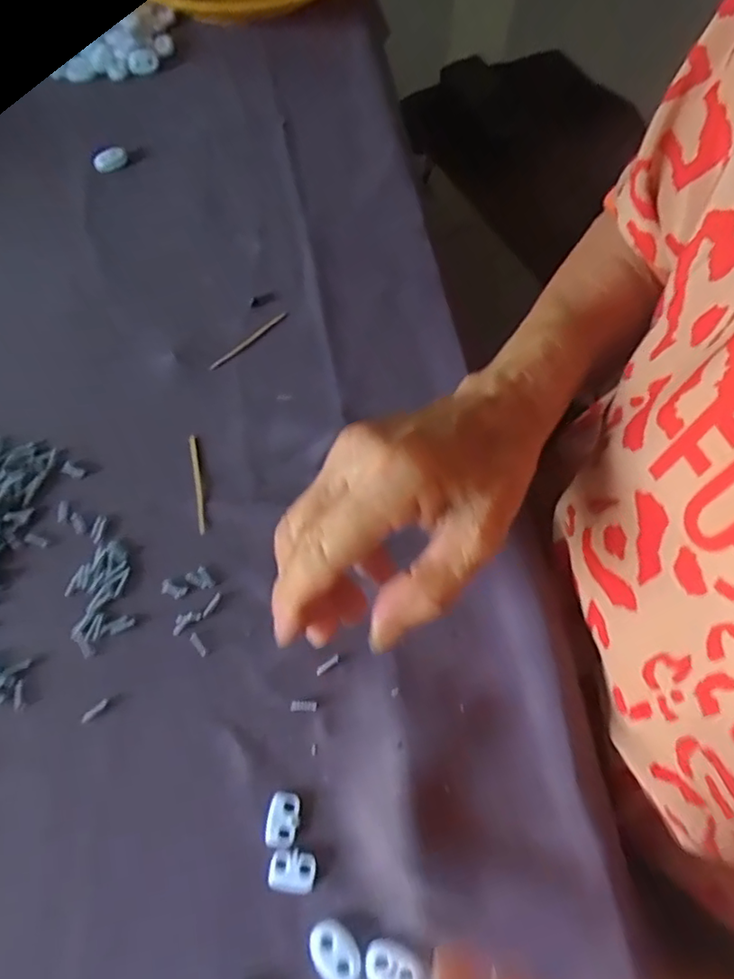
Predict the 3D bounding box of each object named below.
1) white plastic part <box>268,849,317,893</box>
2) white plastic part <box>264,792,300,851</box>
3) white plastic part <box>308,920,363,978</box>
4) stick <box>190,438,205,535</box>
[{"bbox_3d":[-0.031,0.157,0.248,0.019,0.004,0.015,3,62,1],"label":"white plastic part"},{"bbox_3d":[-0.036,0.141,0.257,0.014,0.004,0.021,3,62,1],"label":"white plastic part"},{"bbox_3d":[-0.013,0.183,0.237,0.017,0.005,0.024,-41,70,-19],"label":"white plastic part"},{"bbox_3d":[-0.092,-0.004,0.325,0.004,0.004,0.058,-10,63,-6],"label":"stick"}]

